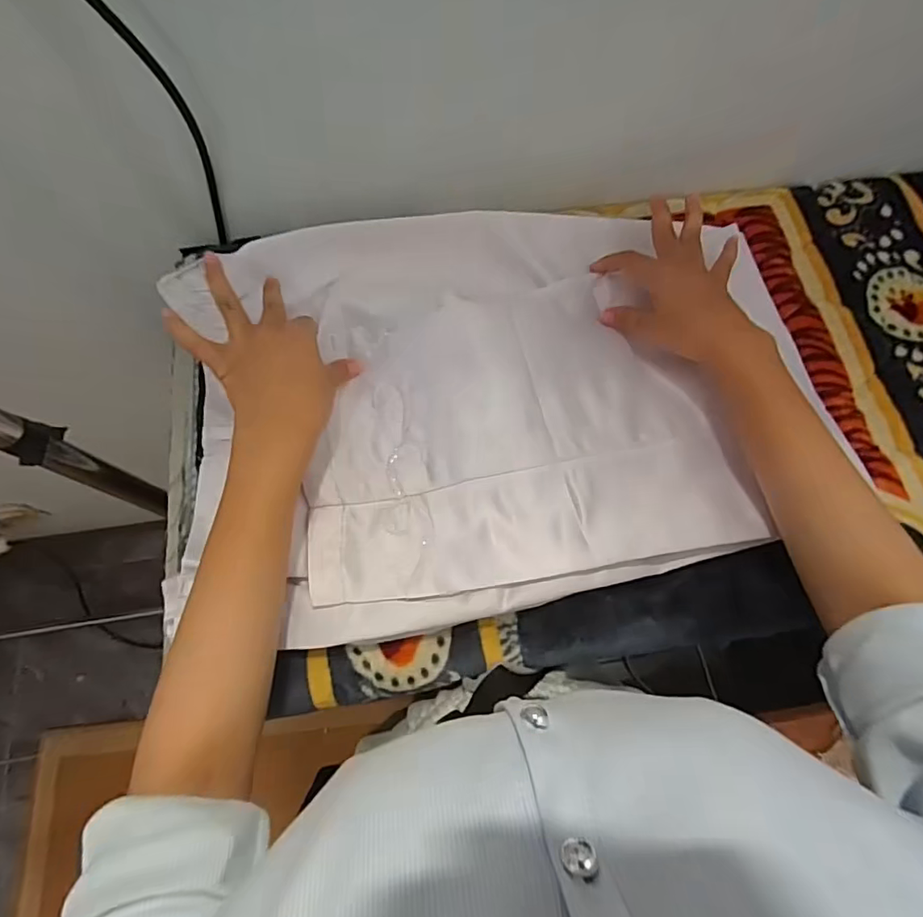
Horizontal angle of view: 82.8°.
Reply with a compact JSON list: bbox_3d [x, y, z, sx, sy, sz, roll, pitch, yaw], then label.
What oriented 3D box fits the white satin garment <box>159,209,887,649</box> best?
[{"bbox_3d":[0.031,-0.058,0.413,0.476,0.032,0.336,-8,70,-6],"label":"white satin garment"}]

